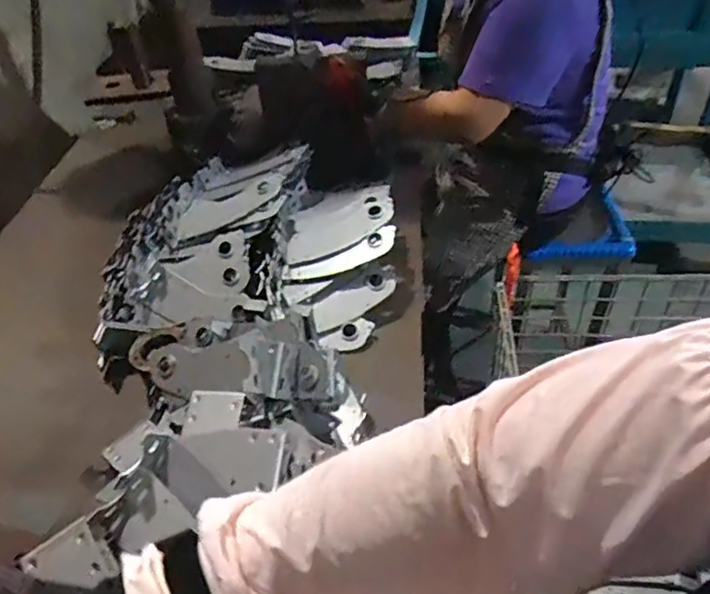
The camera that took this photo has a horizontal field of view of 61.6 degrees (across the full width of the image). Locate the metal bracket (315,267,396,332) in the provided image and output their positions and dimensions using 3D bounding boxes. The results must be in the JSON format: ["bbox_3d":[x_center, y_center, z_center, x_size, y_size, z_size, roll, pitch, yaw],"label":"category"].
[{"bbox_3d":[0.000,0.000,0.879,0.141,0.021,0.058,-32,84,-10],"label":"metal bracket"}]

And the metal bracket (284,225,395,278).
[{"bbox_3d":[-0.018,-0.058,0.889,0.172,0.032,0.027,-21,44,2],"label":"metal bracket"}]

